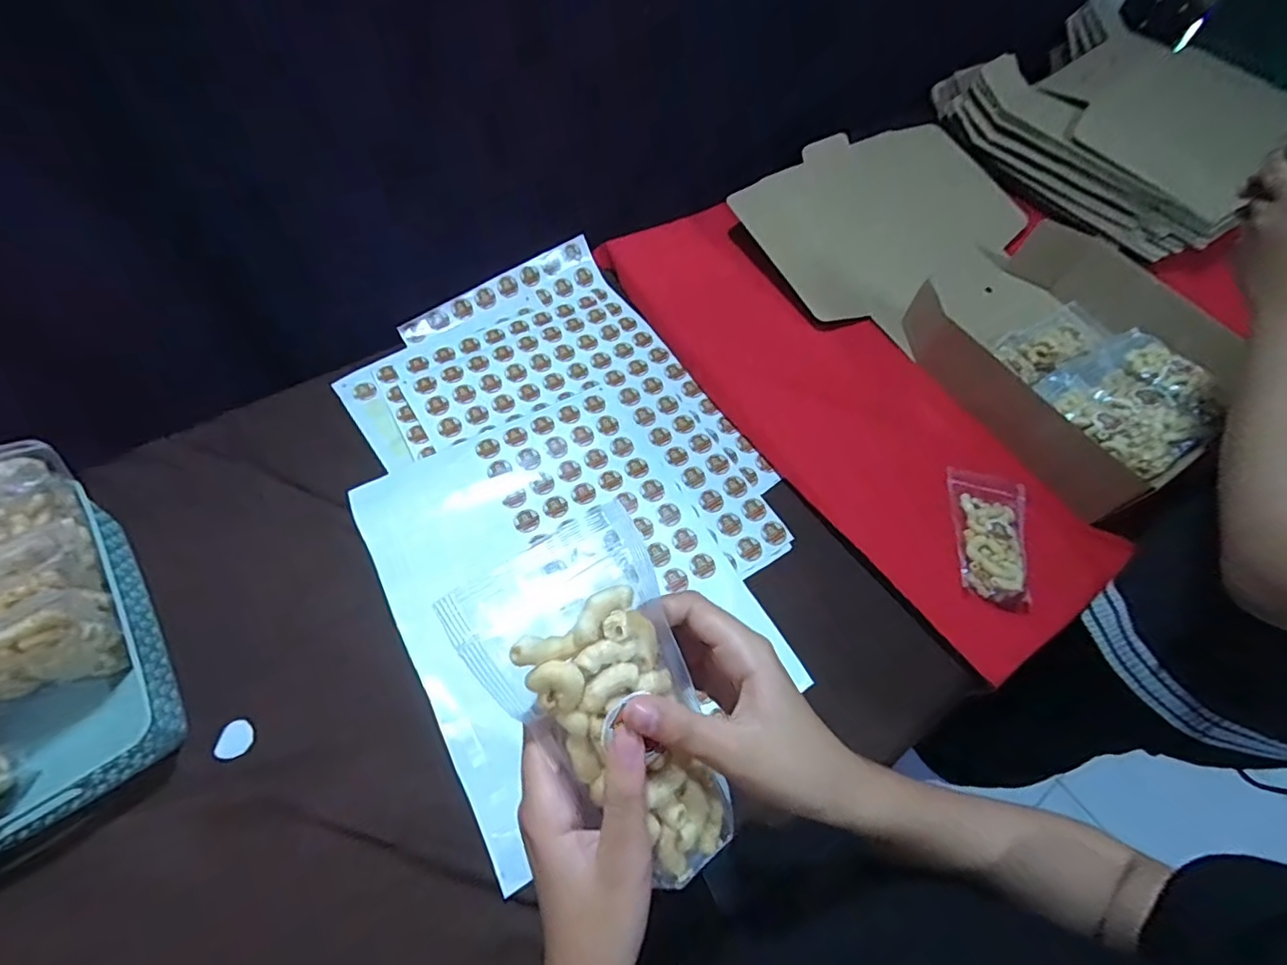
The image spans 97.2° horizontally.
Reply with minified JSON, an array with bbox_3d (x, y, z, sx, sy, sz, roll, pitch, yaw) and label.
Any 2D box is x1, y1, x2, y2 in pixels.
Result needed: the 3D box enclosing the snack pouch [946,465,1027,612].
[{"bbox_3d":[0.429,0.056,0.684,0.099,0.031,0.181,10,61,3],"label":"snack pouch"}]

